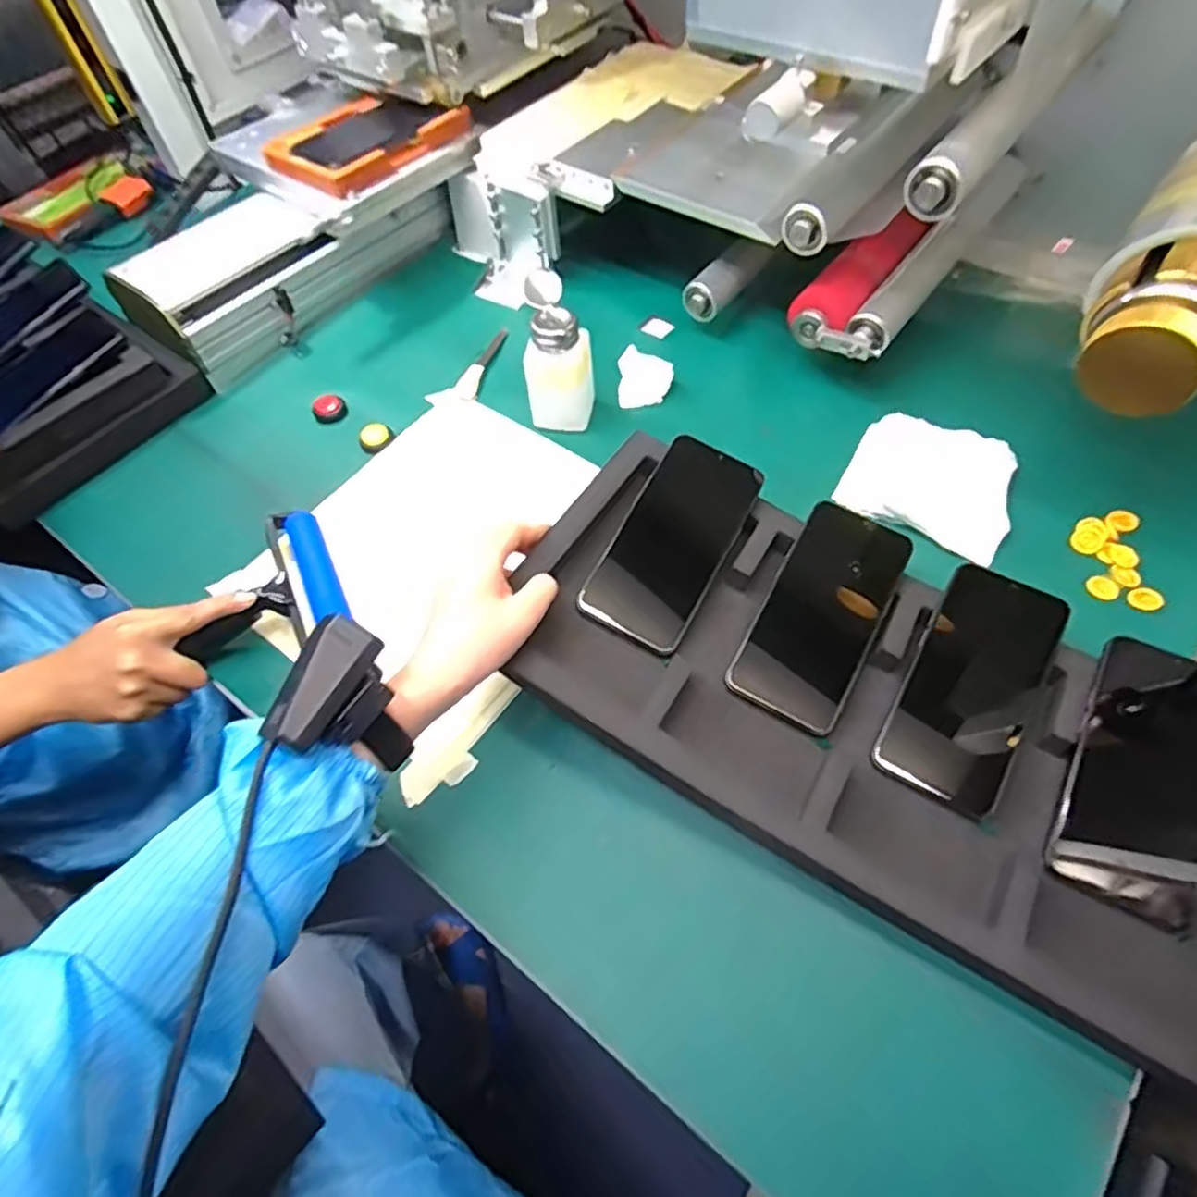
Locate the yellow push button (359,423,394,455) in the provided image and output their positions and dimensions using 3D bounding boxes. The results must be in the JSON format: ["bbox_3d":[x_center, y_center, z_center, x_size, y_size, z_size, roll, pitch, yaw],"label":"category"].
[{"bbox_3d":[-0.207,-0.151,0.645,0.024,0.015,0.029,33,67,22],"label":"yellow push button"}]

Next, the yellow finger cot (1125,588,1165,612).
[{"bbox_3d":[0.413,0.001,0.522,0.023,0.006,0.022,-2,59,3],"label":"yellow finger cot"}]

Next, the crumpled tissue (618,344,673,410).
[{"bbox_3d":[0.045,-0.212,0.664,0.051,0.028,0.052,0,59,5],"label":"crumpled tissue"}]

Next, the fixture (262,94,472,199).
[{"bbox_3d":[-0.238,-0.474,0.706,0.121,0.027,0.181,32,66,21],"label":"fixture"}]

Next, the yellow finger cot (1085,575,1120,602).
[{"bbox_3d":[0.388,-0.008,0.530,0.019,0.005,0.023,-37,63,-17],"label":"yellow finger cot"}]

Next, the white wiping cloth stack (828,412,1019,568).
[{"bbox_3d":[0.280,-0.101,0.585,0.129,0.012,0.122,21,63,16],"label":"white wiping cloth stack"}]

